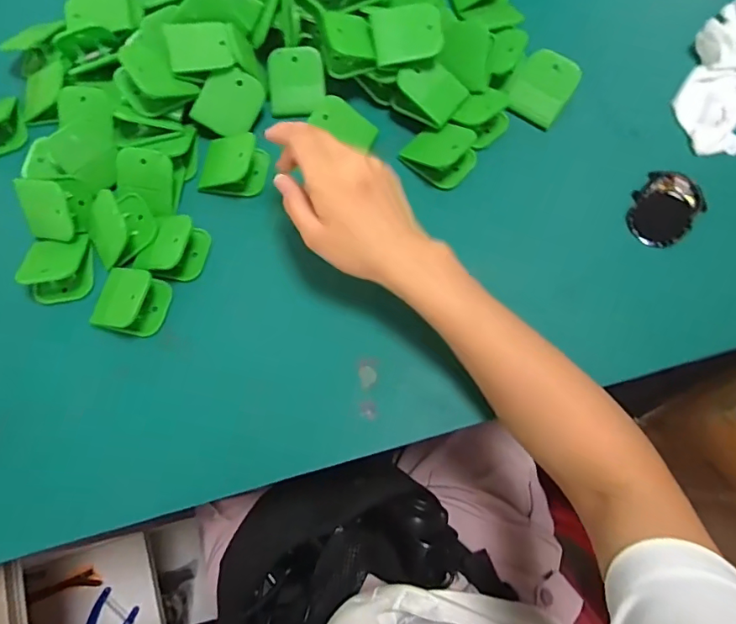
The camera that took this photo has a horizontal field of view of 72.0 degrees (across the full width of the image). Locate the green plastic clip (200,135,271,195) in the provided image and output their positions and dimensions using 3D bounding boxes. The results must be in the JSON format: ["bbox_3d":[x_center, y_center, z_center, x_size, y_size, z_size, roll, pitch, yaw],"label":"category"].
[{"bbox_3d":[-0.118,-0.125,0.431,0.056,0.028,0.048,14,74,6],"label":"green plastic clip"}]

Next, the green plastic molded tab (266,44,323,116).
[{"bbox_3d":[-0.065,-0.208,0.457,0.048,0.004,0.057,-5,103,-7],"label":"green plastic molded tab"}]

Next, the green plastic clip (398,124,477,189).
[{"bbox_3d":[0.062,-0.137,0.429,0.055,0.031,0.046,37,78,12],"label":"green plastic clip"}]

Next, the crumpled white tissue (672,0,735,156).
[{"bbox_3d":[0.313,-0.214,0.446,0.059,0.020,0.161,18,75,8],"label":"crumpled white tissue"}]

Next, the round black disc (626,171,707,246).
[{"bbox_3d":[0.243,-0.086,0.413,0.049,0.018,0.066,43,79,13],"label":"round black disc"}]

